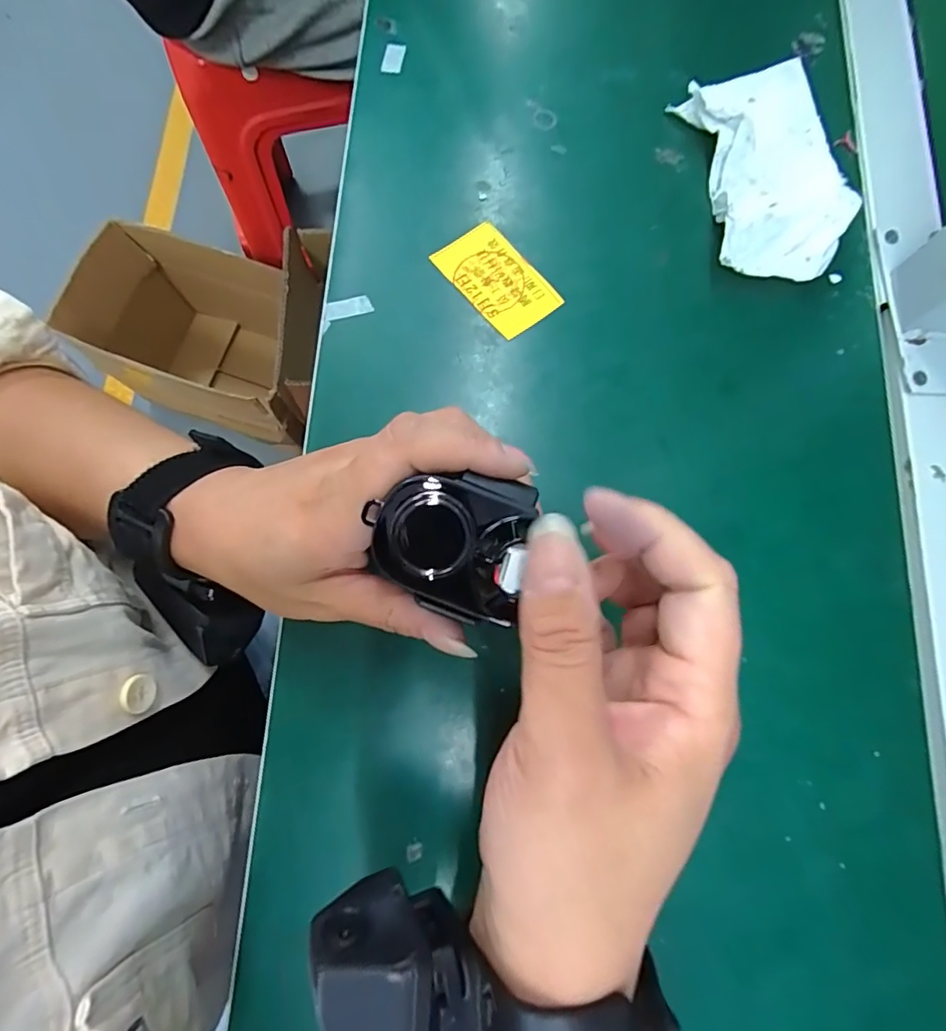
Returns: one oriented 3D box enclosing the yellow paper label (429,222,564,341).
[{"bbox_3d":[0.013,-0.126,0.279,0.039,0.004,0.064,-42,81,-9],"label":"yellow paper label"}]

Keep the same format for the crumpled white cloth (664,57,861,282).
[{"bbox_3d":[0.158,-0.186,0.286,0.071,0.022,0.124,-6,78,-2],"label":"crumpled white cloth"}]

